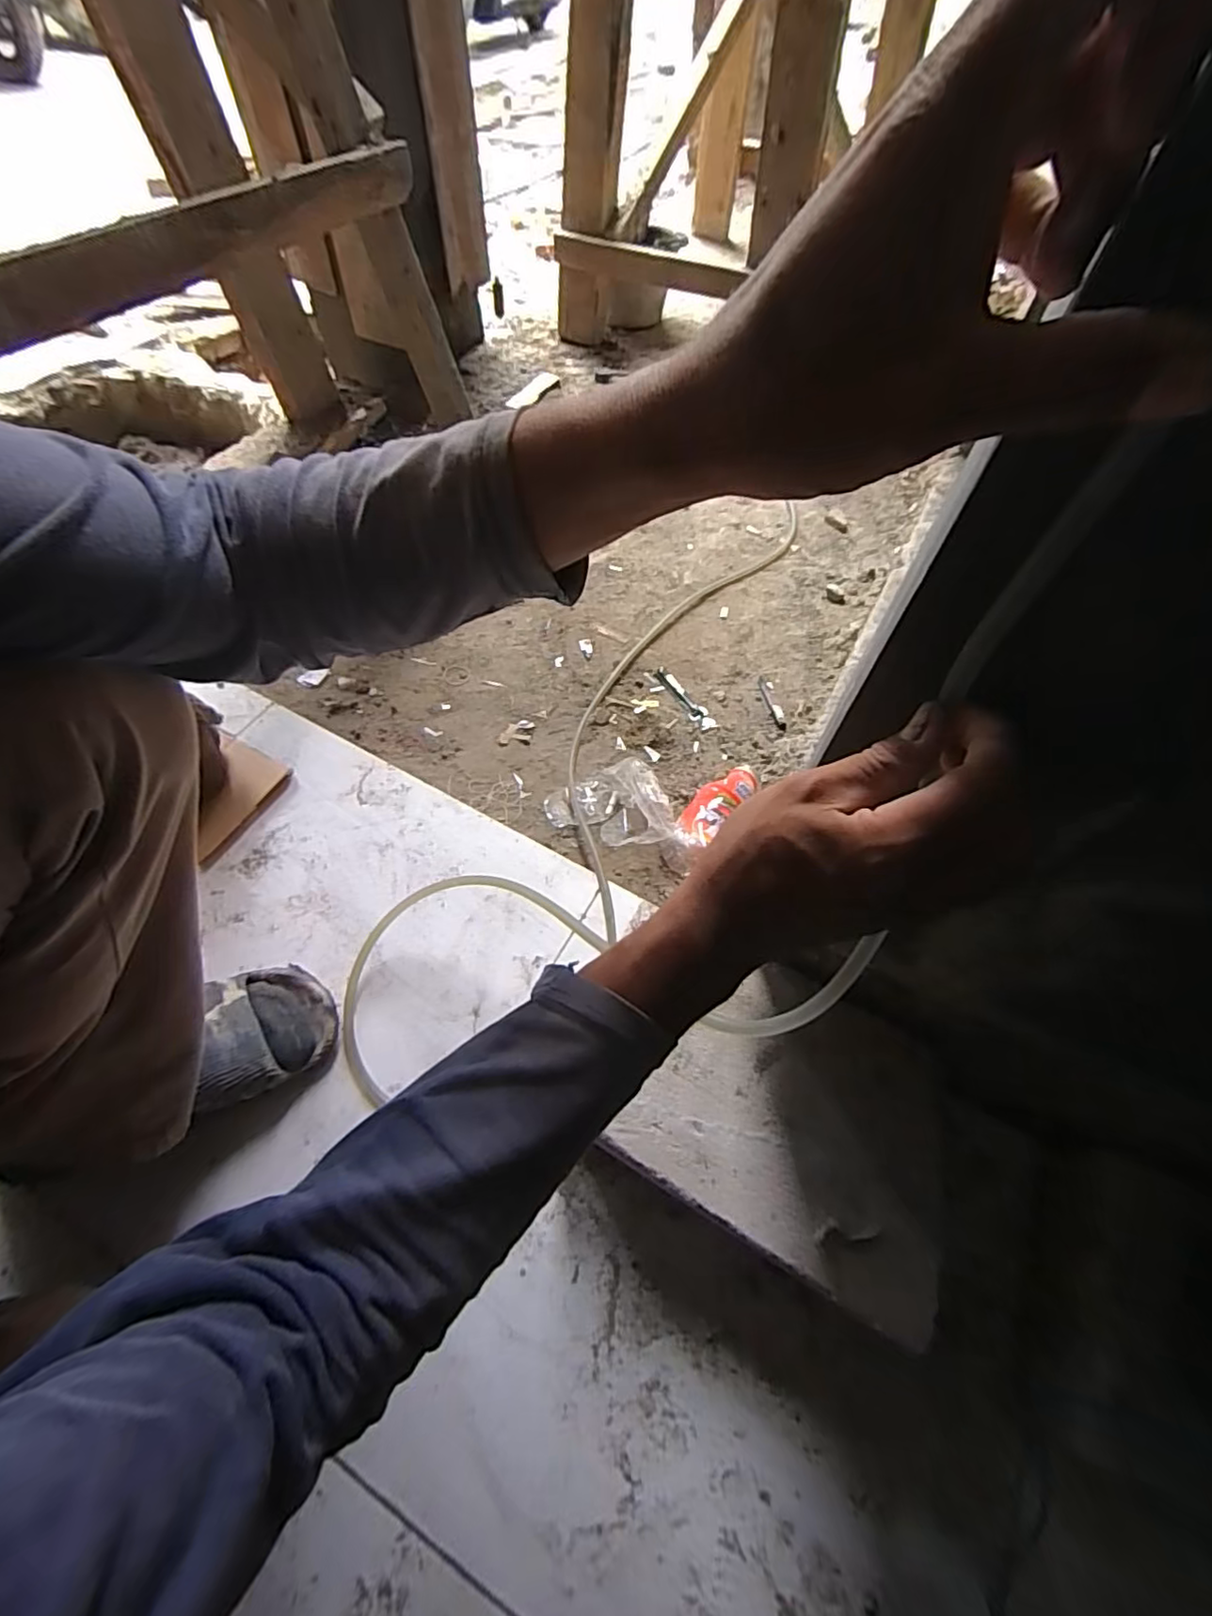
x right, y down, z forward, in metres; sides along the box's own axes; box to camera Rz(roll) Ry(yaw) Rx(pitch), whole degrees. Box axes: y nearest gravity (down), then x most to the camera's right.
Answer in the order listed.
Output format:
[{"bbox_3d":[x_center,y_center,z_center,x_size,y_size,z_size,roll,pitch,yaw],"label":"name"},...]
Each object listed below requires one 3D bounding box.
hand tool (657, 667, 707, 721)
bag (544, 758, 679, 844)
[{"bbox_3d":[0.118,-0.177,0.950,0.032,0.015,0.107,-23,63,-15],"label":"hand tool"},{"bbox_3d":[0.000,-0.010,0.793,0.149,0.032,0.145,-6,59,-6],"label":"bag"}]

